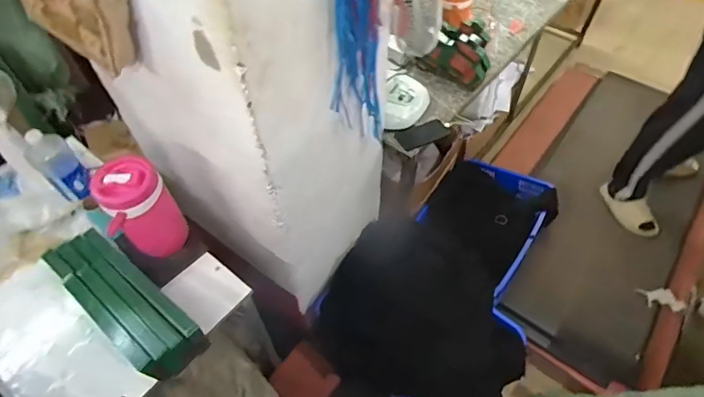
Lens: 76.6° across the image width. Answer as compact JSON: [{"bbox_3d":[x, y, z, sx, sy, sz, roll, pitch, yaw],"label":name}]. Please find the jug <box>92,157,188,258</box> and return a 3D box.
[{"bbox_3d":[-0.506,0.038,1.067,0.149,0.276,0.130,-37,61,-23],"label":"jug"}]

